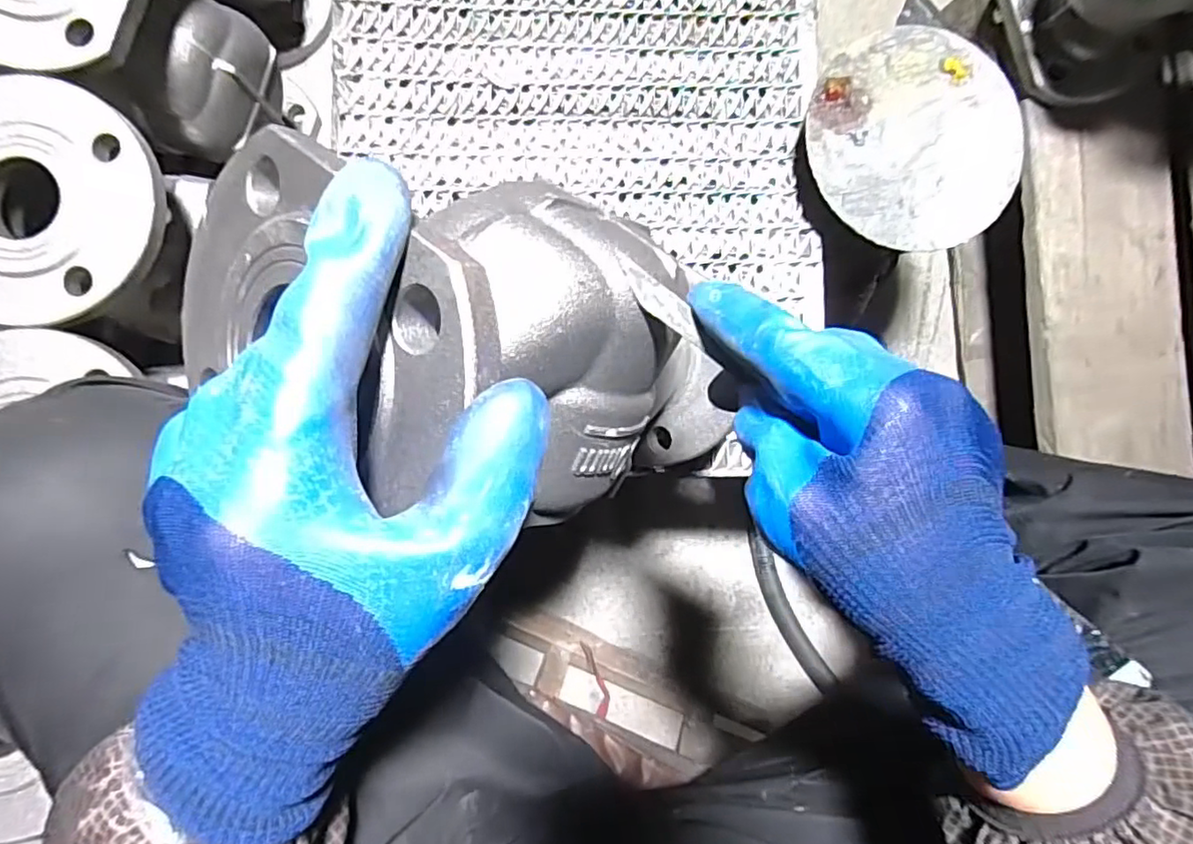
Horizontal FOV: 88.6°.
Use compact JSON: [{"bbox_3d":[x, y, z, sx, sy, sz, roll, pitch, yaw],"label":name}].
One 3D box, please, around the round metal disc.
[{"bbox_3d":[0.242,-0.212,0.460,0.157,0.010,0.163,0,89,-4],"label":"round metal disc"}]

